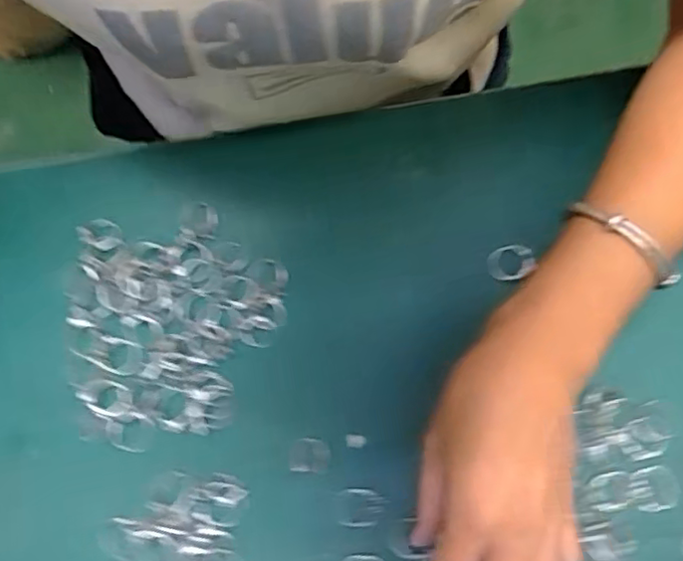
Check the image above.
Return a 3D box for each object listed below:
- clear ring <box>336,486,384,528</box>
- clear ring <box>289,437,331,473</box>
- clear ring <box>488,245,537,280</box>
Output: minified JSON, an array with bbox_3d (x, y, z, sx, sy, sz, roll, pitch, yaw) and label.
[{"bbox_3d":[0.010,0.124,0.331,0.026,0.004,0.021,-10,77,2],"label":"clear ring"},{"bbox_3d":[-0.018,0.098,0.339,0.022,0.007,0.018,-1,78,4],"label":"clear ring"},{"bbox_3d":[0.099,-0.011,0.354,0.026,0.004,0.020,-10,76,16],"label":"clear ring"}]

